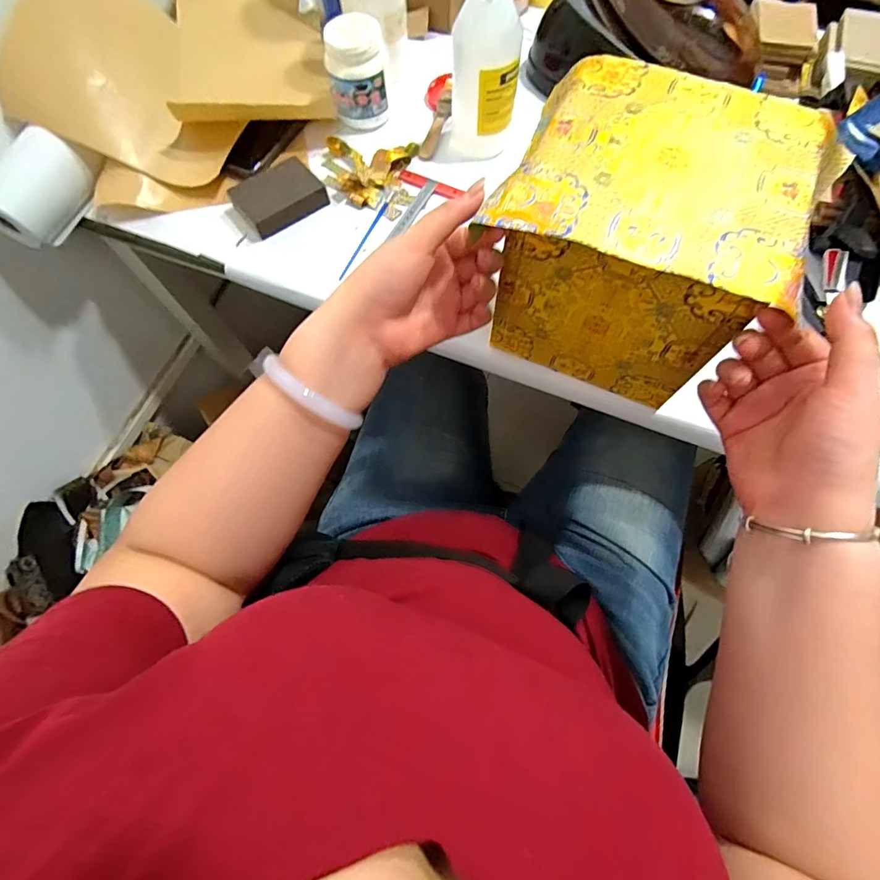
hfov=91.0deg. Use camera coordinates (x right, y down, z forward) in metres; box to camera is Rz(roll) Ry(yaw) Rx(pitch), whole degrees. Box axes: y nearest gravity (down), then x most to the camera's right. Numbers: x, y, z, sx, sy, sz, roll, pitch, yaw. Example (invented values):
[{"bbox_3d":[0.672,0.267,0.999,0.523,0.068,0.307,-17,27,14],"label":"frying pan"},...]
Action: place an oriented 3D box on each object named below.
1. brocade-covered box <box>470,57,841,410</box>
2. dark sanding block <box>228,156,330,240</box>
[{"bbox_3d":[0.162,-0.160,0.374,0.181,0.172,0.182,23,72,10],"label":"brocade-covered box"},{"bbox_3d":[-0.191,-0.291,0.516,0.096,0.028,0.064,-34,72,-11],"label":"dark sanding block"}]

